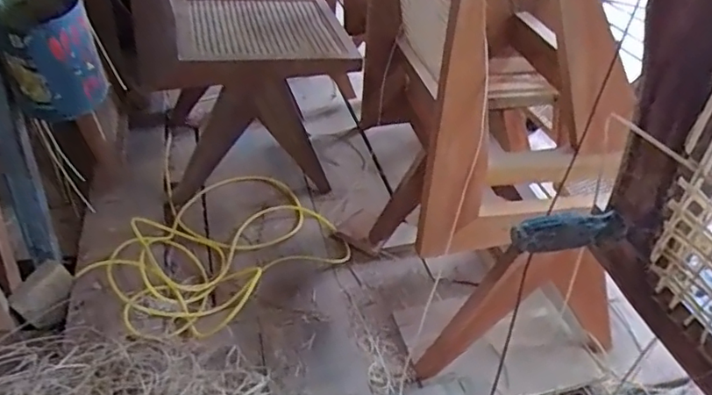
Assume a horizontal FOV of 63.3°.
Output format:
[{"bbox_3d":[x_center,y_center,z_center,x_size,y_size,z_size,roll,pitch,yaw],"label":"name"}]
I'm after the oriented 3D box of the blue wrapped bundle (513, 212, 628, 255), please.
[{"bbox_3d":[0.150,0.024,0.409,0.080,0.021,0.024,-3,38,-13],"label":"blue wrapped bundle"}]

